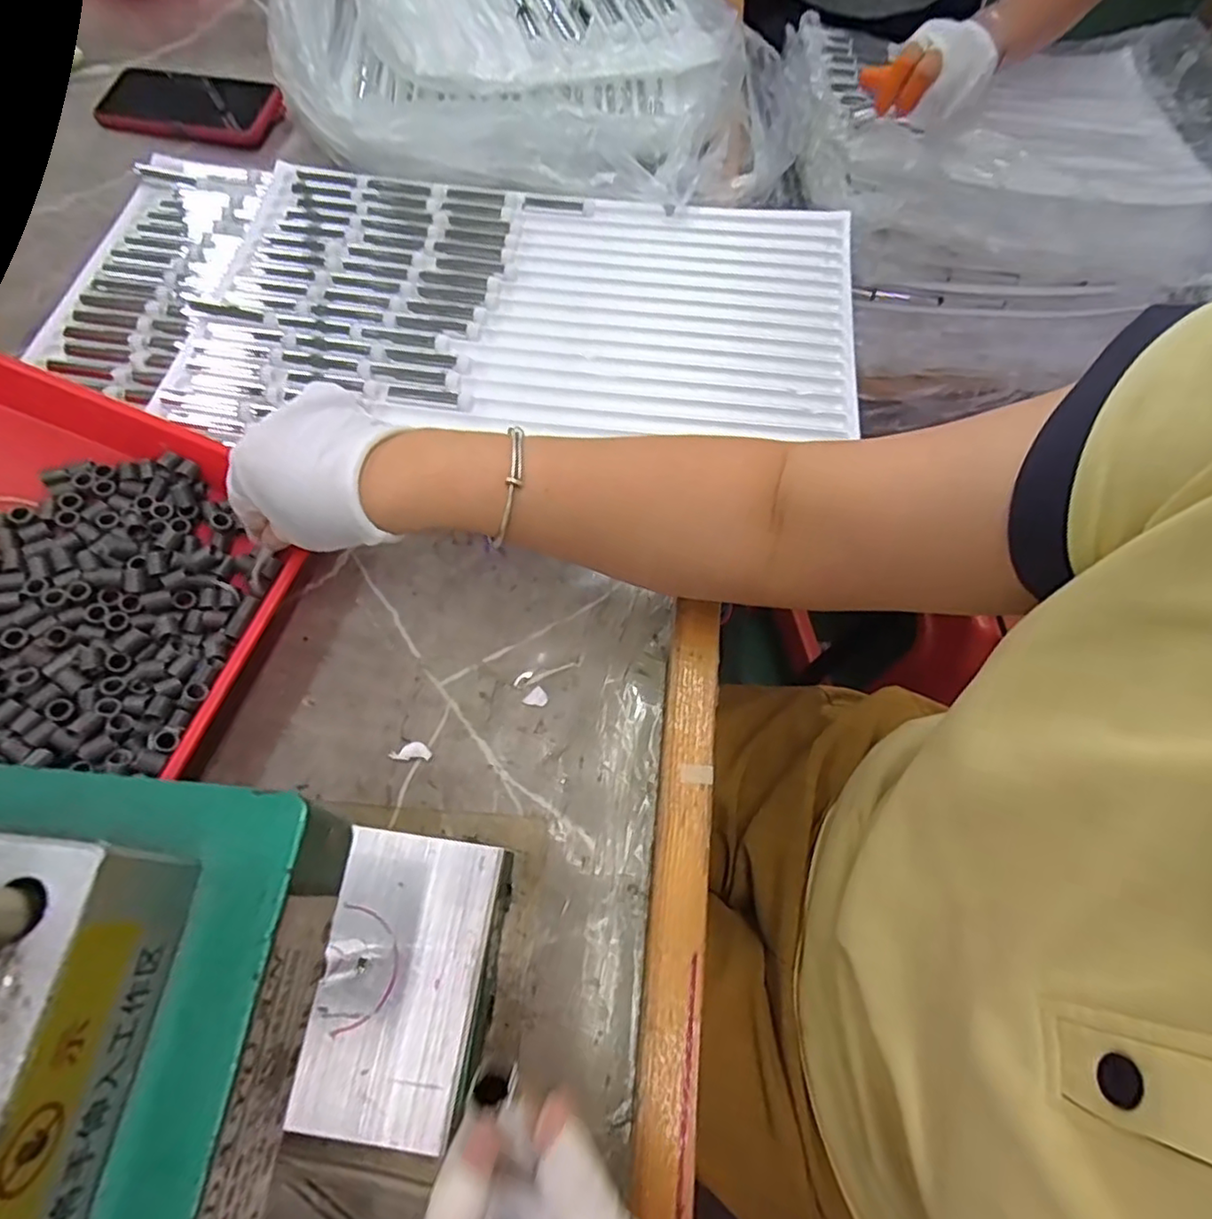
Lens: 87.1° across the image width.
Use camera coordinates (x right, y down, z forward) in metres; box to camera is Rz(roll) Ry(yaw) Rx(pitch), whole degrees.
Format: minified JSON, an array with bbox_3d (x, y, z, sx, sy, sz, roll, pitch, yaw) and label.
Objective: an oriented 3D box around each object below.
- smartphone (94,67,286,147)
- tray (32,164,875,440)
[{"bbox_3d":[-0.404,-0.486,0.614,0.175,0.011,0.095,8,64,1],"label":"smartphone"},{"bbox_3d":[-0.113,-0.245,0.505,0.604,0.023,0.272,7,64,1],"label":"tray"}]

